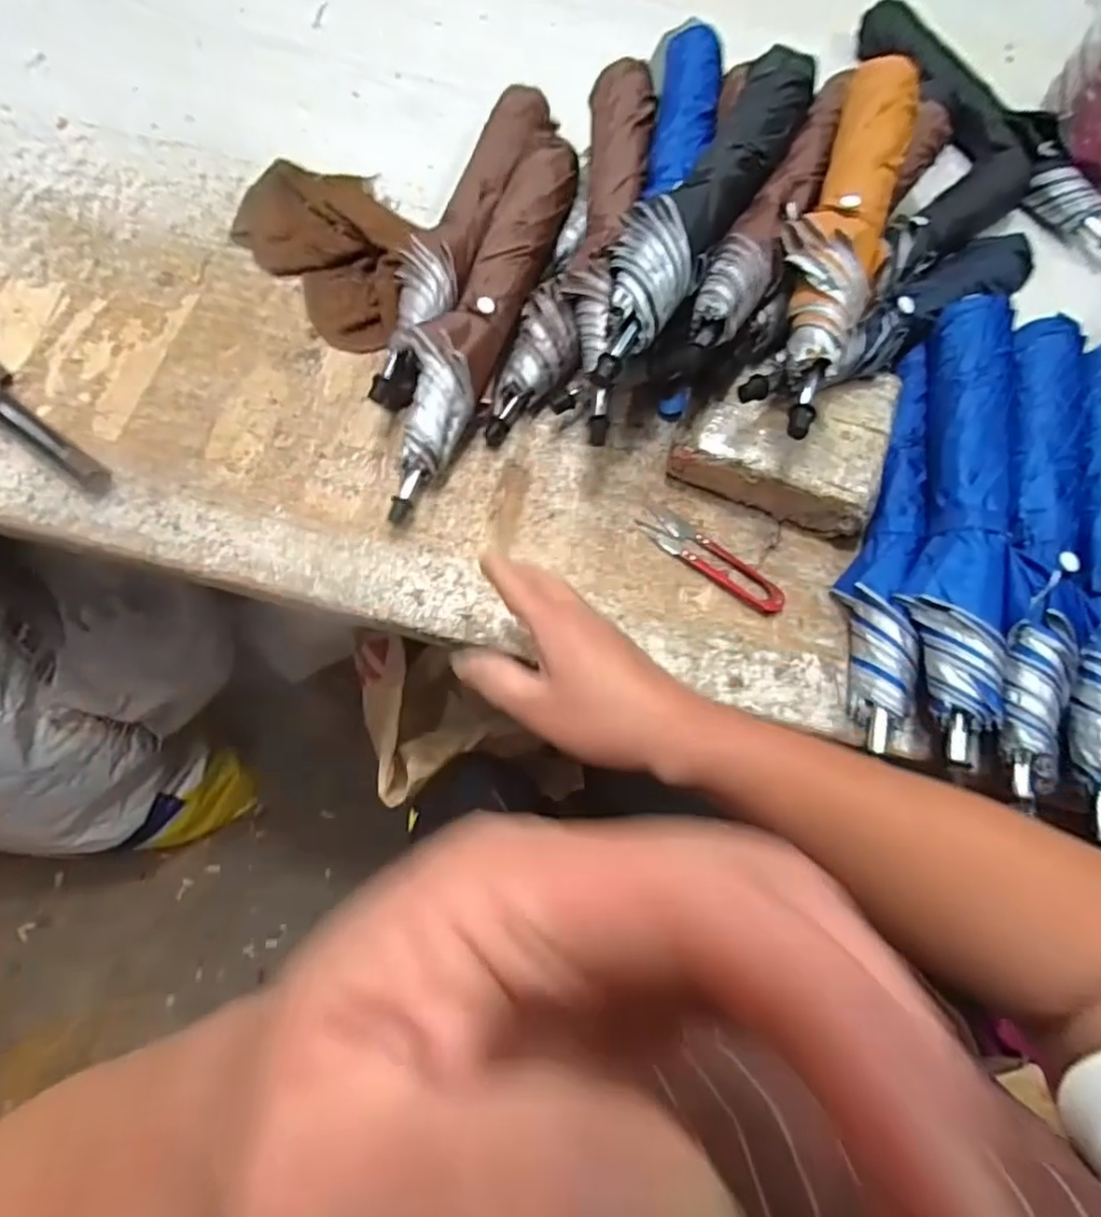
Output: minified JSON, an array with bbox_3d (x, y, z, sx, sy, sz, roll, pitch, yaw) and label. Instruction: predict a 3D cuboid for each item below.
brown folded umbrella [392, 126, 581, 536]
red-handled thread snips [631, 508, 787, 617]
[{"bbox_3d":[-0.052,-0.217,0.496,0.047,0.058,0.328,19,70,6],"label":"brown folded umbrella"},{"bbox_3d":[0.116,-0.035,0.467,0.113,0.007,0.028,36,73,11],"label":"red-handled thread snips"}]

